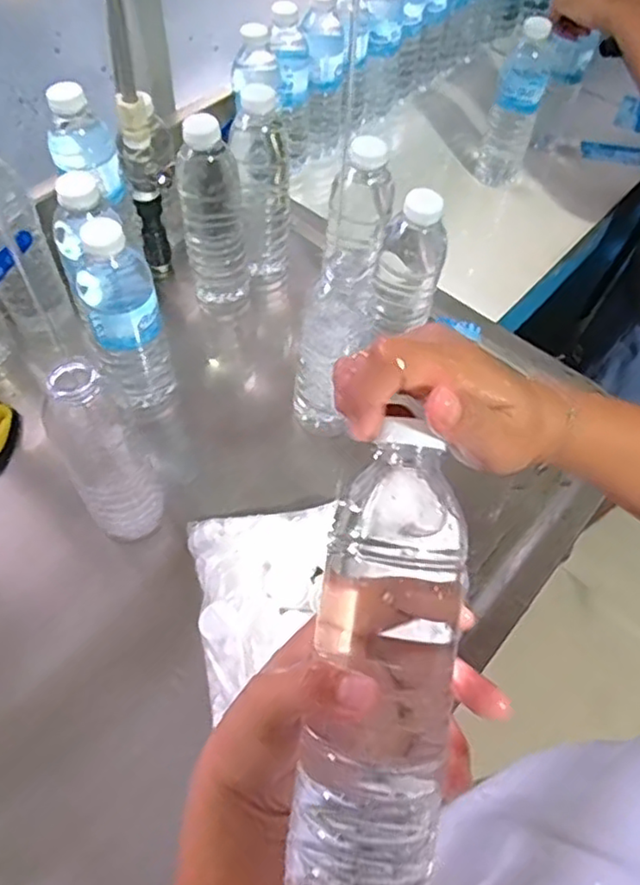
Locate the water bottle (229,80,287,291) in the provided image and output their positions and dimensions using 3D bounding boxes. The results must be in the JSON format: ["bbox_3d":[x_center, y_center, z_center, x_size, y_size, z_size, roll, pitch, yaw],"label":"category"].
[{"bbox_3d":[-0.059,-0.256,0.667,0.055,0.209,0.053,-2,57,-4],"label":"water bottle"}]

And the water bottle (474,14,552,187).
[{"bbox_3d":[0.254,-0.435,0.836,0.060,0.203,0.052,14,58,6],"label":"water bottle"}]

